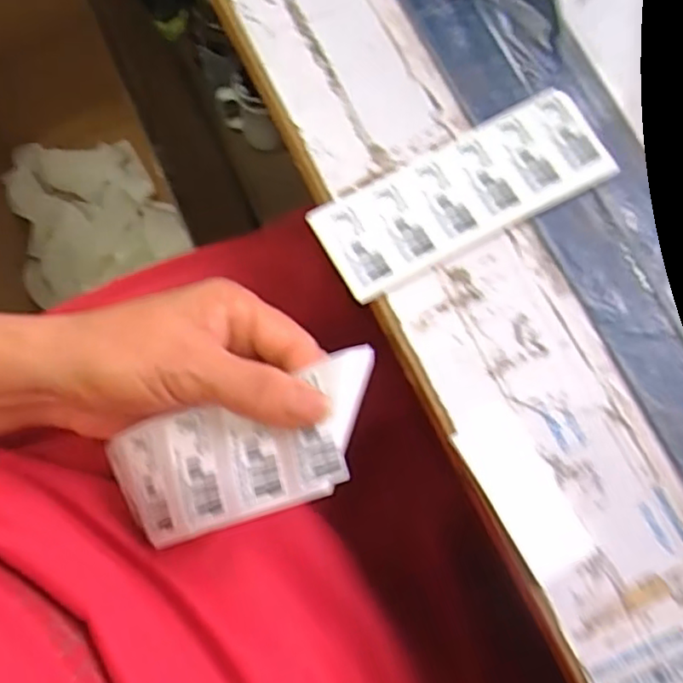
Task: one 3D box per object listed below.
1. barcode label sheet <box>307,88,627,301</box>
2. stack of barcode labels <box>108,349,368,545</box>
[{"bbox_3d":[0.064,-0.077,0.336,0.156,0.011,0.054,-28,77,-7],"label":"barcode label sheet"},{"bbox_3d":[-0.042,0.048,0.266,0.122,0.016,0.052,-21,76,9],"label":"stack of barcode labels"}]

